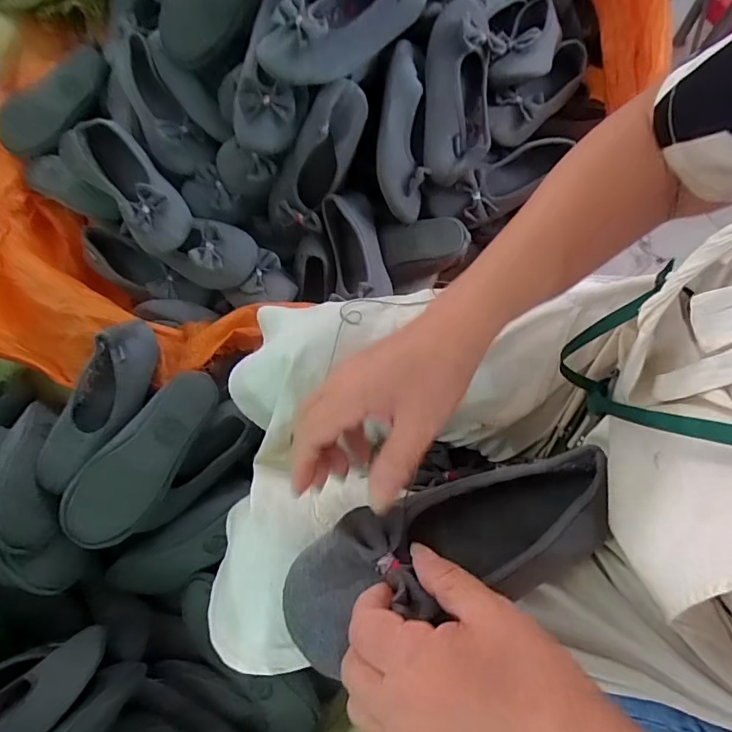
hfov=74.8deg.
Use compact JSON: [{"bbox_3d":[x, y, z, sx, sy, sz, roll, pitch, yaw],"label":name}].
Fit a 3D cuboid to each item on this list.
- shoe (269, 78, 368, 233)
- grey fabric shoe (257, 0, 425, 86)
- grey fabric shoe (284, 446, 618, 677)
[{"bbox_3d":[-0.073,-0.293,0.698,0.087,0.053,0.231,46,120,16],"label":"shoe"},{"bbox_3d":[-0.031,-0.474,0.657,0.101,0.067,0.247,42,74,15],"label":"grey fabric shoe"},{"bbox_3d":[0.059,0.116,0.311,0.220,0.062,0.076,-12,68,-18],"label":"grey fabric shoe"}]

